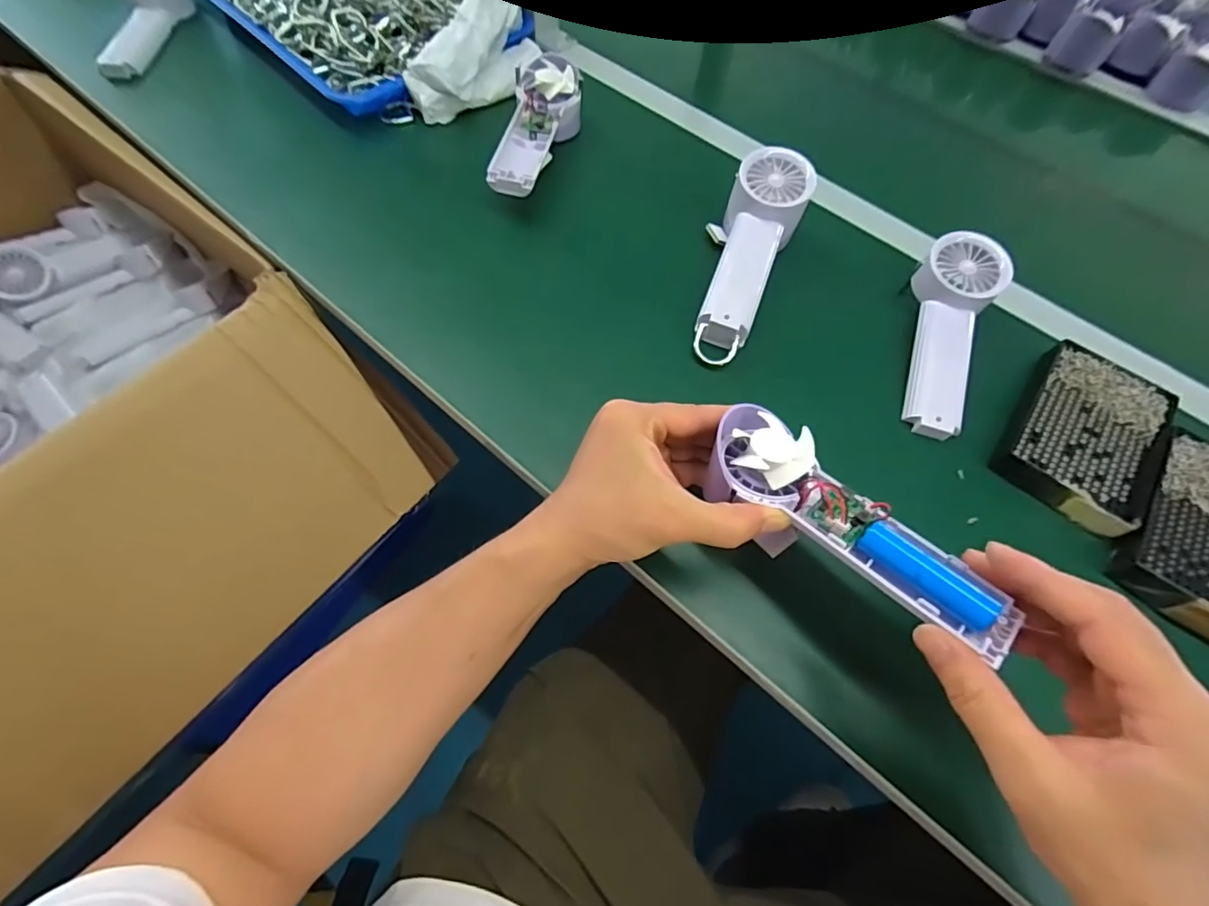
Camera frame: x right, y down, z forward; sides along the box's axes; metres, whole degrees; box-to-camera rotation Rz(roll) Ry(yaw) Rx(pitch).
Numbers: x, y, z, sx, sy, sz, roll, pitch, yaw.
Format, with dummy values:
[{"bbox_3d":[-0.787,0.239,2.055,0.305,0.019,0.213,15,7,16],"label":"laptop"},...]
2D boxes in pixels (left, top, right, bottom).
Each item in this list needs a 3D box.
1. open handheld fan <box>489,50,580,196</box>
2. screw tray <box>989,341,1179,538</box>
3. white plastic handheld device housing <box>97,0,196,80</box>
[{"bbox_3d":[-0.060,-0.295,0.510,0.062,0.049,0.172,7,62,0],"label":"open handheld fan"},{"bbox_3d":[0.358,-0.016,0.404,0.091,0.018,0.138,37,66,15],"label":"screw tray"},{"bbox_3d":[-0.491,-0.456,0.573,0.064,0.038,0.164,7,62,0],"label":"white plastic handheld device housing"}]

